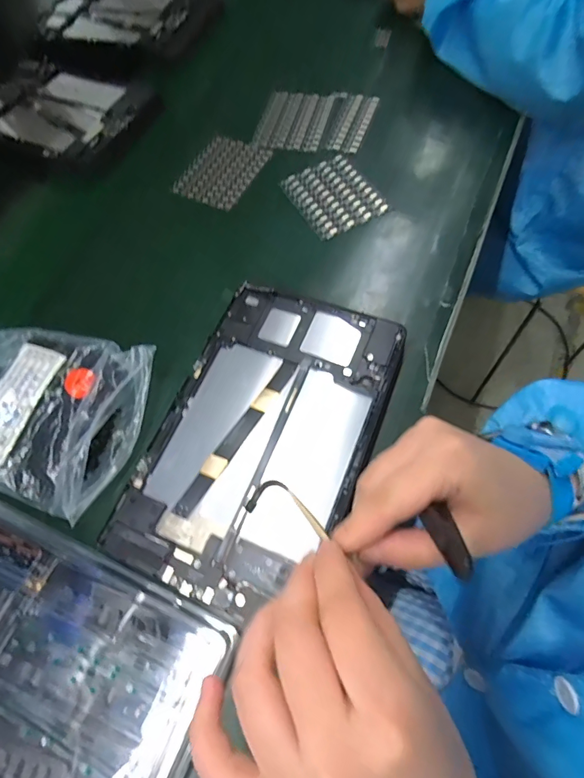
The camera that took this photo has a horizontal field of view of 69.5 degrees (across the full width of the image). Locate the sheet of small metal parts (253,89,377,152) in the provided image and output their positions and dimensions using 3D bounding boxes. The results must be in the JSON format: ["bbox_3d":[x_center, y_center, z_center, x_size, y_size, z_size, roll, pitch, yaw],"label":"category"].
[{"bbox_3d":[0.027,-0.315,0.494,0.129,0.010,0.093,9,72,3],"label":"sheet of small metal parts"}]

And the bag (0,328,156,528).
[{"bbox_3d":[-0.202,0.012,0.339,0.164,0.044,0.140,17,66,16],"label":"bag"}]

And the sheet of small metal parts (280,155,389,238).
[{"bbox_3d":[0.041,-0.205,0.443,0.078,0.008,0.099,-29,63,-8],"label":"sheet of small metal parts"}]

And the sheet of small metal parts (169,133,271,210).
[{"bbox_3d":[-0.079,-0.247,0.476,0.079,0.005,0.100,25,72,15],"label":"sheet of small metal parts"}]

